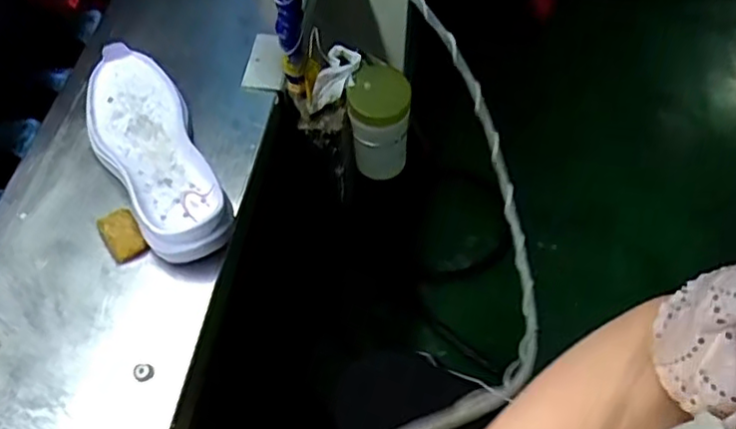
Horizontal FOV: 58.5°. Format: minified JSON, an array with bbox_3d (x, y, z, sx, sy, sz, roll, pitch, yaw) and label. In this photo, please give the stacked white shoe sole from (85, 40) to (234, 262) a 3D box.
[{"bbox_3d":[-0.218,-0.062,0.663,0.100,0.049,0.273,-20,59,-15],"label":"stacked white shoe sole"}]

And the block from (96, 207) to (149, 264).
[{"bbox_3d":[-0.232,0.020,0.621,0.033,0.020,0.055,-27,61,-19],"label":"block"}]

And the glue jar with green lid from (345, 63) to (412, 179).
[{"bbox_3d":[0.012,-0.114,0.845,0.076,0.144,0.075,0,55,0],"label":"glue jar with green lid"}]

